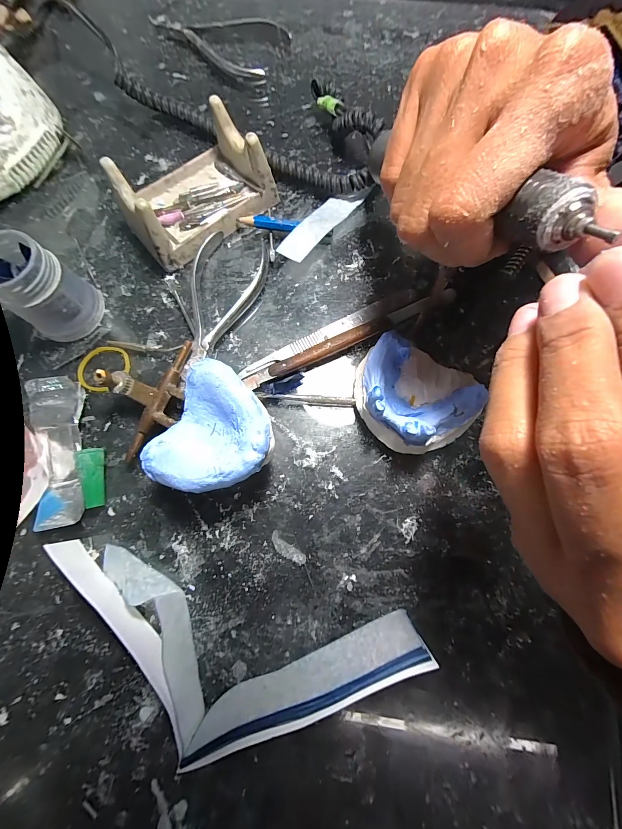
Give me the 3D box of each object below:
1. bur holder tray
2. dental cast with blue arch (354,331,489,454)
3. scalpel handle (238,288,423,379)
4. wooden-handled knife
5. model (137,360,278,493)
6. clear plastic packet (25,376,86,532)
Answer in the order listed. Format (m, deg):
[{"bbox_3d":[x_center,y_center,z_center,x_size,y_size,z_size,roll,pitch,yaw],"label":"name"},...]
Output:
[{"bbox_3d":[-0.084,-0.158,0.214,0.097,0.042,0.069,-39,78,-9],"label":"bur holder tray"},{"bbox_3d":[0.058,-0.009,0.177,0.067,0.036,0.058,24,76,7],"label":"dental cast with blue arch"},{"bbox_3d":[0.013,-0.054,0.205,0.129,0.005,0.012,-26,76,-6],"label":"scalpel handle"},{"bbox_3d":[0.027,-0.049,0.202,0.146,0.008,0.012,-25,76,-6],"label":"wooden-handled knife"},{"bbox_3d":[-0.046,0.013,0.168,0.058,0.046,0.062,0,76,0],"label":"model"},{"bbox_3d":[-0.149,0.021,0.183,0.026,0.013,0.086,-10,75,-2],"label":"clear plastic packet"}]

